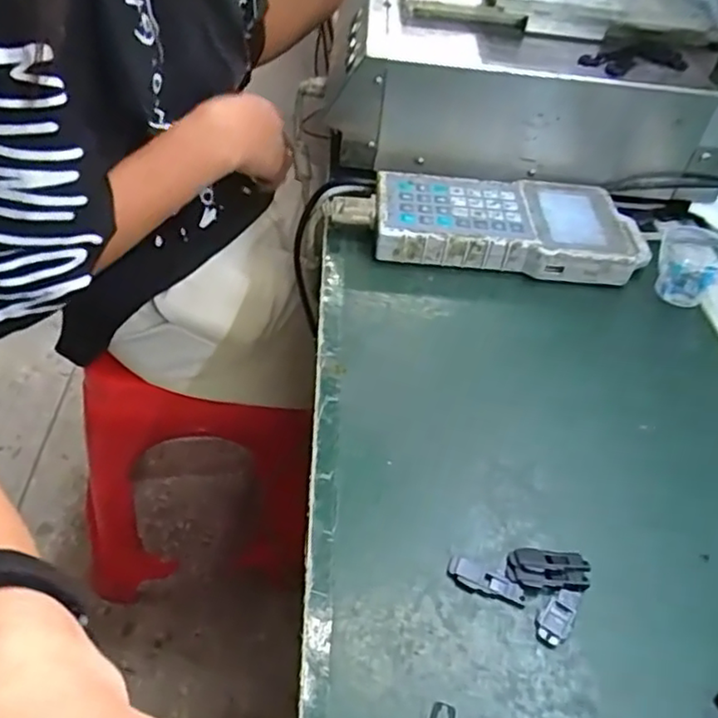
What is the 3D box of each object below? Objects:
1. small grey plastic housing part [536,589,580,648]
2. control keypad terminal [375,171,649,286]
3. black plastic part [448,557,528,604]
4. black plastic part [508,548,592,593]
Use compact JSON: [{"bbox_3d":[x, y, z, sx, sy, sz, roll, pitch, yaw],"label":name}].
[{"bbox_3d":[0.100,0.127,0.321,0.015,0.004,0.033,34,50,24],"label":"small grey plastic housing part"},{"bbox_3d":[0.127,-0.110,0.545,0.226,0.035,0.104,6,44,-2],"label":"control keypad terminal"},{"bbox_3d":[0.066,0.112,0.331,0.040,0.004,0.011,22,46,14],"label":"black plastic part"},{"bbox_3d":[0.098,0.109,0.337,0.042,0.005,0.022,8,44,0],"label":"black plastic part"}]

